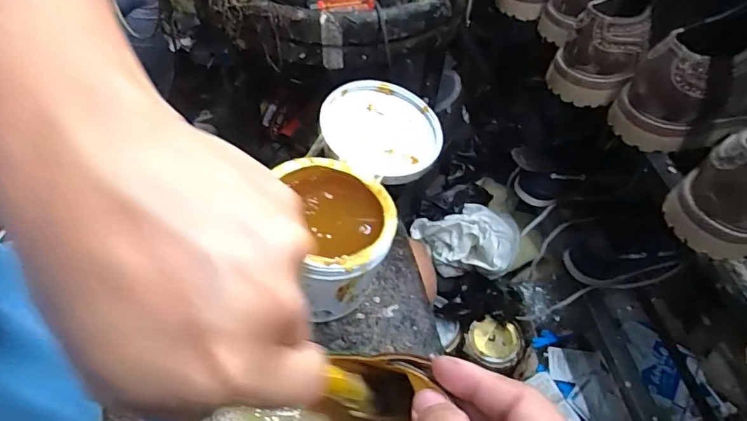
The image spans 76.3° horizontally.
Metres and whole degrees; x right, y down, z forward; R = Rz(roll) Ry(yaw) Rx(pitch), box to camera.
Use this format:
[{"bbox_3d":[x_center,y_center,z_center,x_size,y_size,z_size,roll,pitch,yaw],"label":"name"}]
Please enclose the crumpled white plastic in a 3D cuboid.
[{"bbox_3d":[0.159,0.040,0.814,0.173,0.064,0.122,18,53,11],"label":"crumpled white plastic"}]

